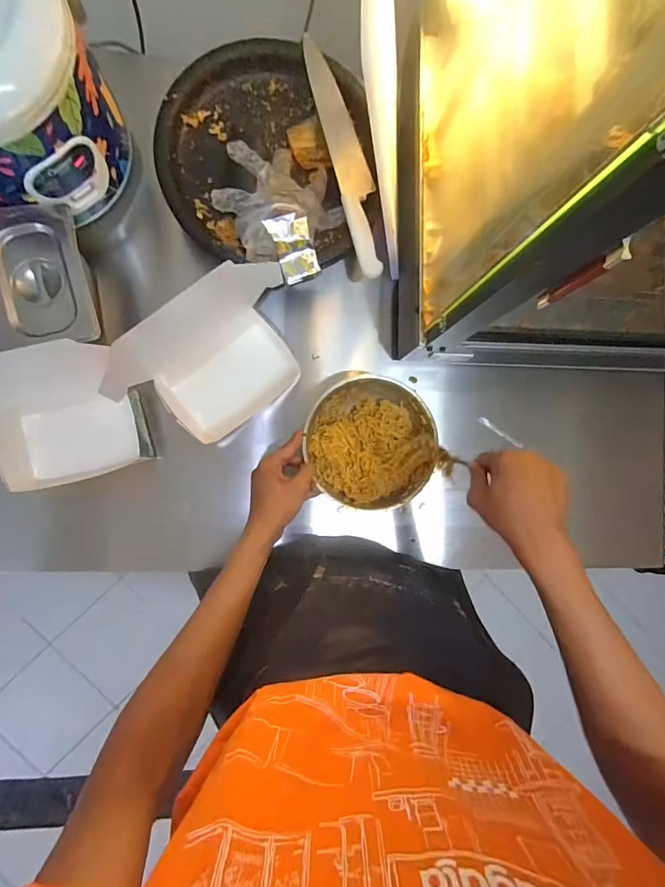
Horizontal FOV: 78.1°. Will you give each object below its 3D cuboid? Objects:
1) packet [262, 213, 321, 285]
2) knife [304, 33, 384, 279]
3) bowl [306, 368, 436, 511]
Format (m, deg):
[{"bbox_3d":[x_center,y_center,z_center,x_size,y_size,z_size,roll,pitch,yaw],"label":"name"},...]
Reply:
[{"bbox_3d":[-0.053,-0.274,0.572,0.053,0.014,0.083,-25,120,-5],"label":"packet"},{"bbox_3d":[0.024,-0.401,0.582,0.046,0.019,0.335,-15,90,-6],"label":"knife"},{"bbox_3d":[0.055,-0.005,0.609,0.182,0.075,0.198,0,89,-6],"label":"bowl"}]

